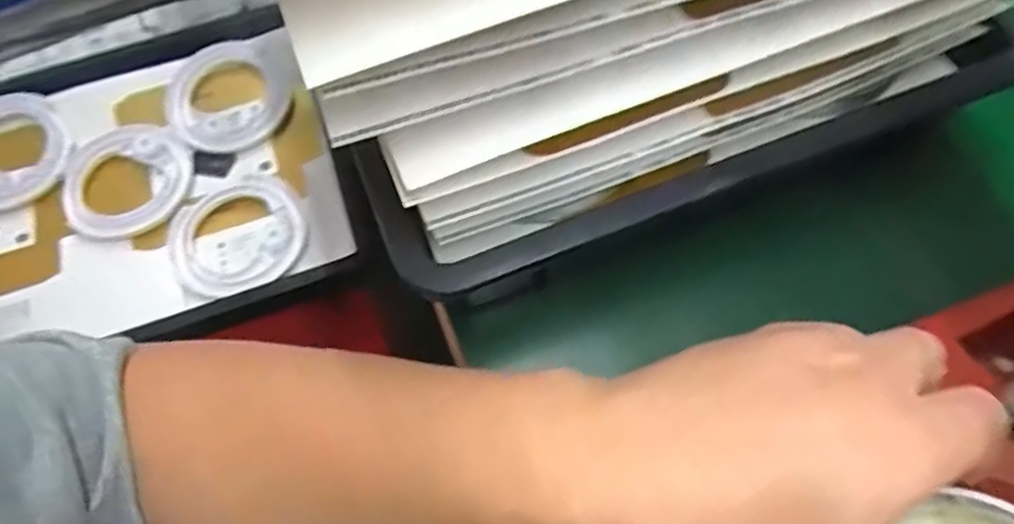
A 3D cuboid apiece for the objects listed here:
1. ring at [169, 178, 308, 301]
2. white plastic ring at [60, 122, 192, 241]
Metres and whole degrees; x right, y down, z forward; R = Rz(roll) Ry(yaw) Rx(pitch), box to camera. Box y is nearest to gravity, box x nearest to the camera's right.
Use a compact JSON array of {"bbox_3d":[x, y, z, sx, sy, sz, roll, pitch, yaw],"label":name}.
[{"bbox_3d":[-0.266,-0.025,0.663,0.131,0.017,0.126,-1,65,1],"label":"ring"},{"bbox_3d":[-0.394,-0.084,0.689,0.129,0.027,0.116,-30,68,-12],"label":"white plastic ring"}]

